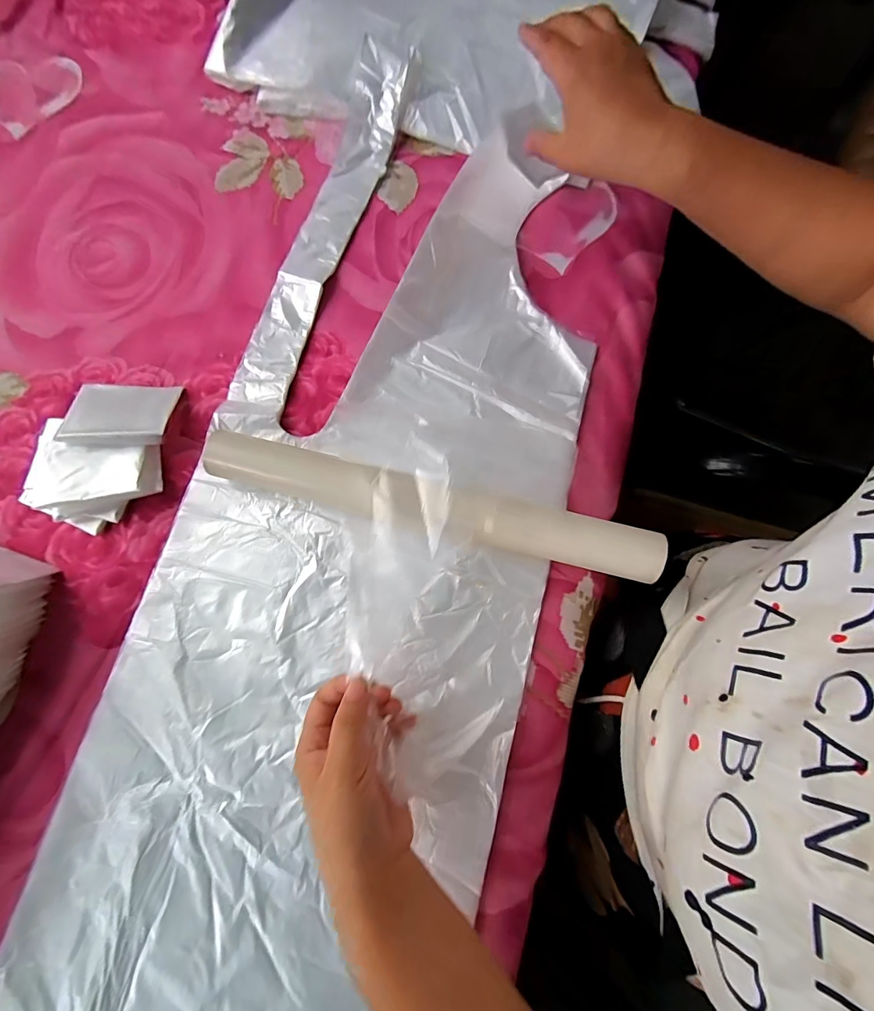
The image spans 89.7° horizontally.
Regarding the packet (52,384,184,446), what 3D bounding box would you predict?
[{"bbox_3d":[-0.275,-0.081,0.384,0.082,0.011,0.068,-1,54,-5],"label":"packet"}]

